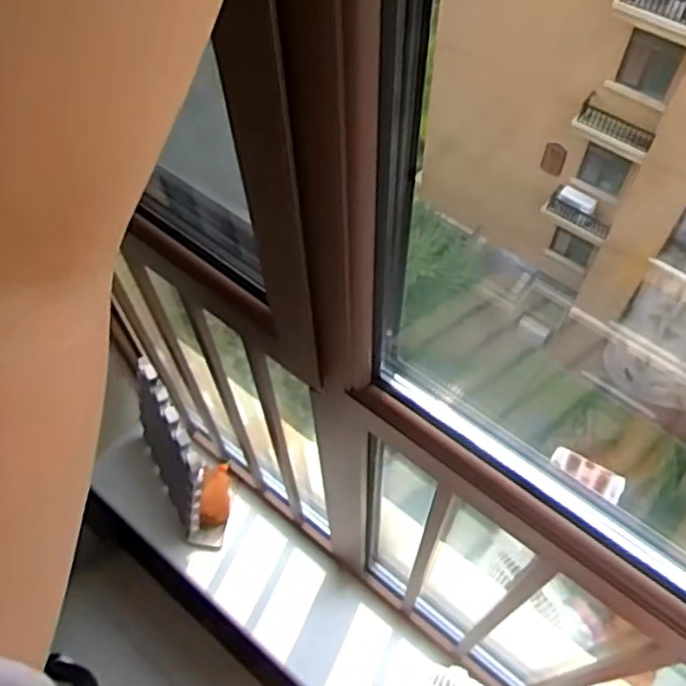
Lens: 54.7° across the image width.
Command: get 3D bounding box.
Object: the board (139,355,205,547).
[{"bbox_3d":[-0.371,0.229,1.442,0.055,0.347,0.345,-18,69,-26],"label":"board"}]

